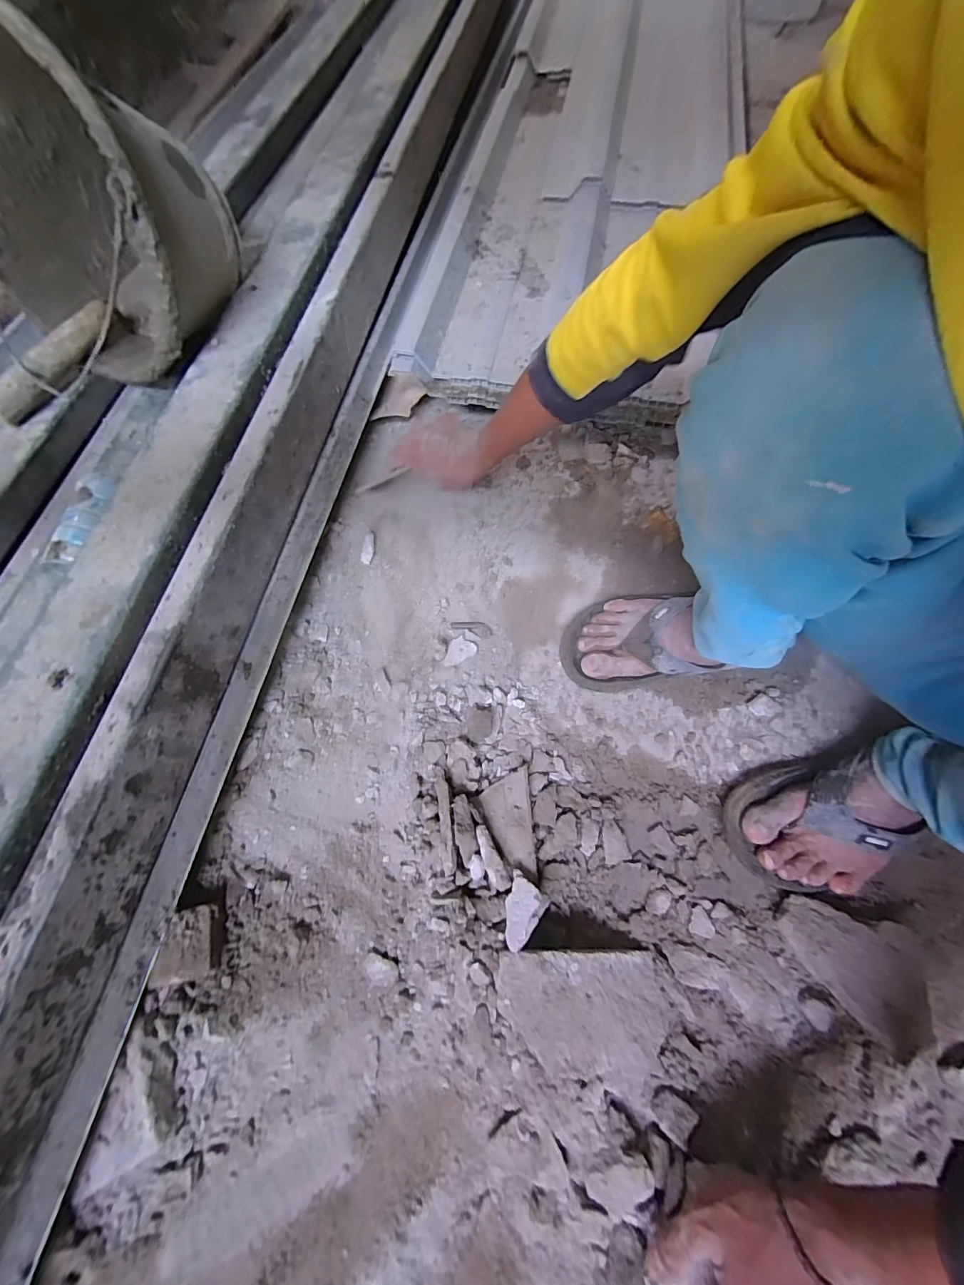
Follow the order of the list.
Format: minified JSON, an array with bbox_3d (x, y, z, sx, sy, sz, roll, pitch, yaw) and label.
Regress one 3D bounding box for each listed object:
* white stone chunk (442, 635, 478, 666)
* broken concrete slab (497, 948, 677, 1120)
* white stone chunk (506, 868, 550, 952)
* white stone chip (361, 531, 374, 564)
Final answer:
[{"bbox_3d":[-0.031,0.010,0.533,0.045,0.009,0.032,-31,71,-11],"label":"white stone chunk"},{"bbox_3d":[0.087,0.320,0.368,0.159,0.023,0.094,14,73,-10],"label":"broken concrete slab"},{"bbox_3d":[0.032,0.243,0.389,0.038,0.016,0.053,31,55,25],"label":"white stone chunk"},{"bbox_3d":[-0.159,-0.133,0.601,0.015,0.005,0.049,4,68,2],"label":"white stone chip"}]

